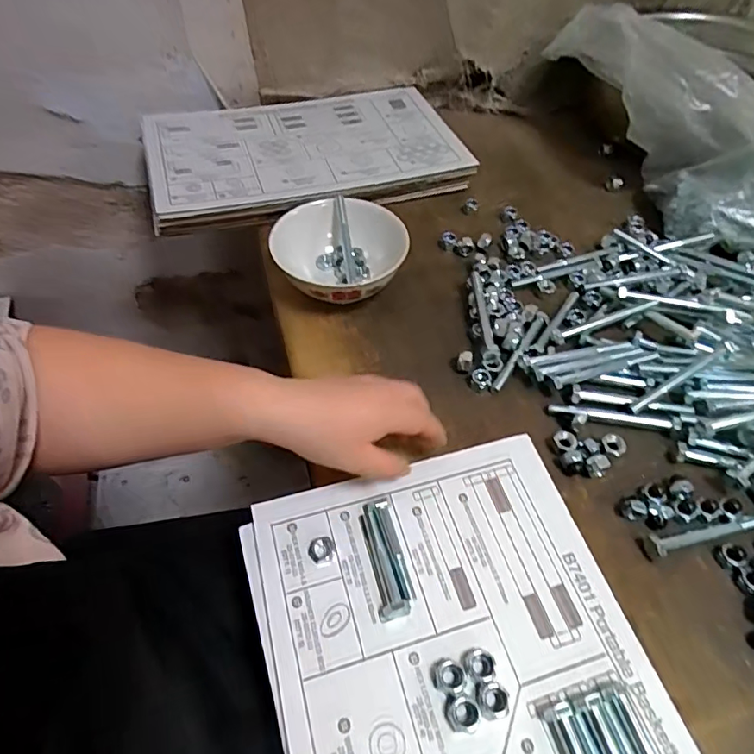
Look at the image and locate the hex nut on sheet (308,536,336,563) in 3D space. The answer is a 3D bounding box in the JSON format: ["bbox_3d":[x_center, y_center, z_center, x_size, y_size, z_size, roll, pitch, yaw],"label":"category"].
[{"bbox_3d":[-0.038,0.119,0.358,0.016,0.005,0.017,7,52,5],"label":"hex nut on sheet"}]

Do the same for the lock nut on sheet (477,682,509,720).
[{"bbox_3d":[0.068,0.191,0.304,0.017,0.010,0.018,0,52,0],"label":"lock nut on sheet"}]

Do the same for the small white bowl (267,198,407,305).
[{"bbox_3d":[-0.039,-0.116,0.519,0.125,0.060,0.129,0,52,0],"label":"small white bowl"}]

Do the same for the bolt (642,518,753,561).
[{"bbox_3d":[0.244,0.110,0.373,0.105,0.013,0.015,-11,53,-9],"label":"bolt"}]

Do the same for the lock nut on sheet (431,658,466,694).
[{"bbox_3d":[0.044,0.181,0.312,0.019,0.008,0.018,0,52,0],"label":"lock nut on sheet"}]

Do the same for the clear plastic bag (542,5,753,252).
[{"bbox_3d":[0.412,-0.321,0.615,0.272,0.136,0.369,-13,53,-11],"label":"clear plastic bag"}]

